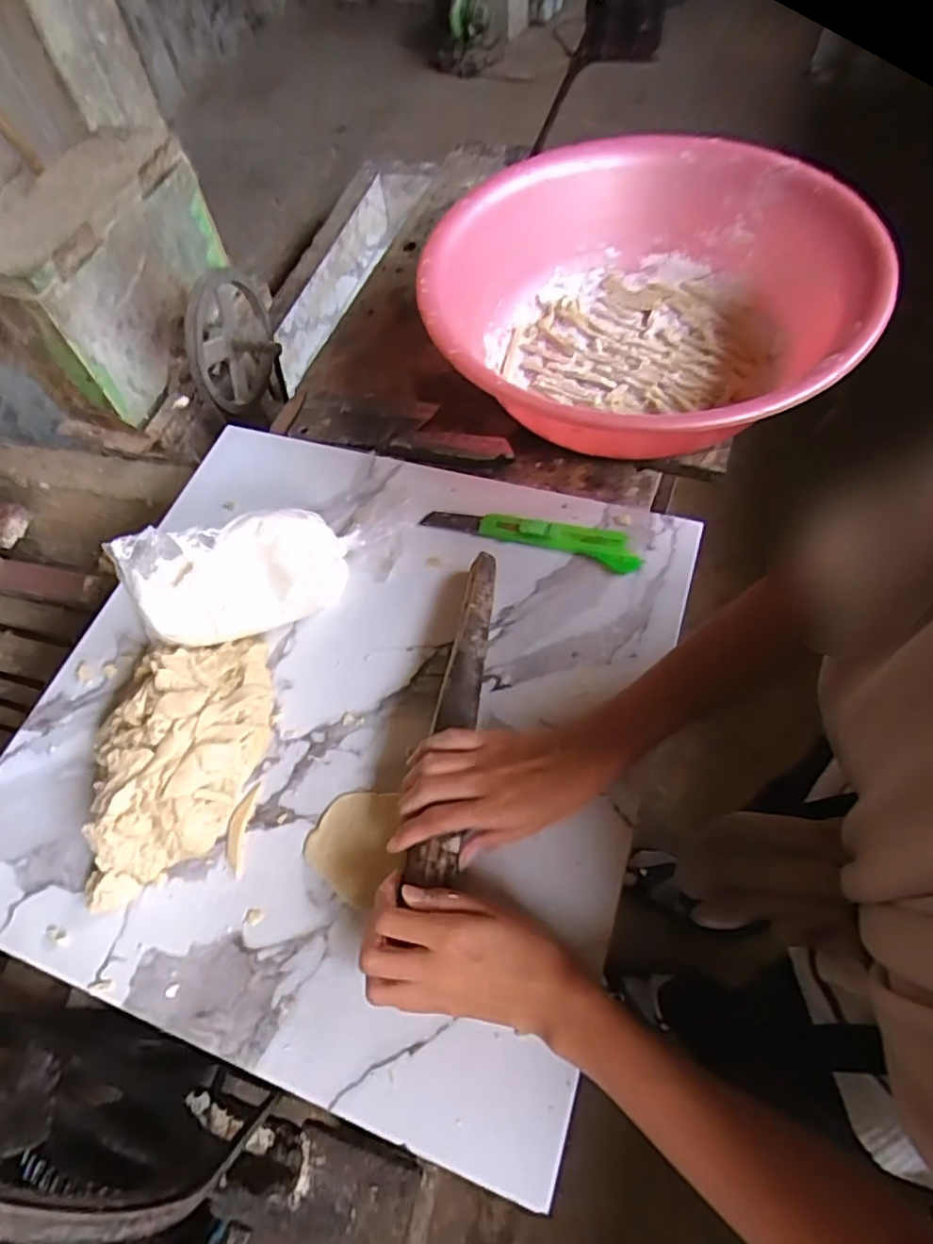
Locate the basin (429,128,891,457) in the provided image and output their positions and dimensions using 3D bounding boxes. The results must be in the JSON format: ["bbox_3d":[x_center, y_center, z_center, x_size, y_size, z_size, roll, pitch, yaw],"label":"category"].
[{"bbox_3d":[0.170,-0.303,0.624,0.388,0.129,0.399,-2,59,3],"label":"basin"}]

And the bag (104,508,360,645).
[{"bbox_3d":[-0.177,-0.036,0.515,0.169,0.111,0.067,-29,62,-13],"label":"bag"}]

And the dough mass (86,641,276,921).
[{"bbox_3d":[-0.214,0.097,0.479,0.127,0.060,0.182,-11,59,-2],"label":"dough mass"}]

